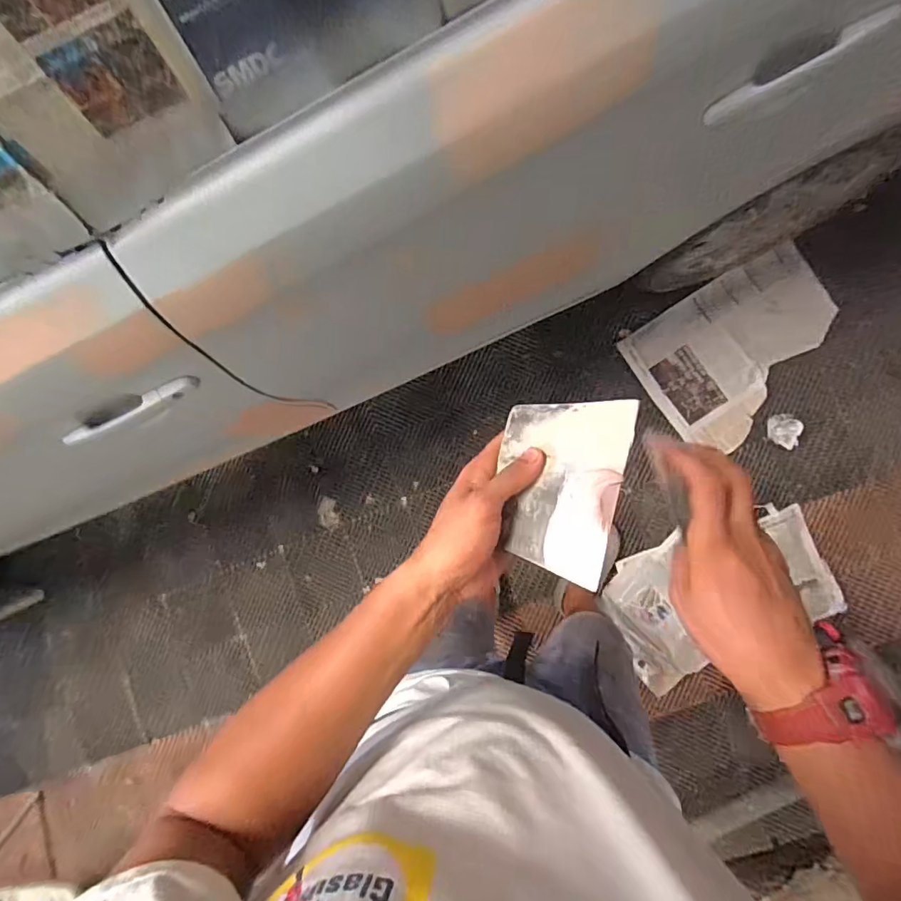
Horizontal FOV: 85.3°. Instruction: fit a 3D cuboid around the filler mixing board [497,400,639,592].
[{"bbox_3d":[0.082,0.023,0.379,0.096,0.013,0.139,8,73,27],"label":"filler mixing board"}]

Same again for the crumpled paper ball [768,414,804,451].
[{"bbox_3d":[0.895,-0.055,1.315,0.079,0.022,0.081,0,88,5],"label":"crumpled paper ball"}]

